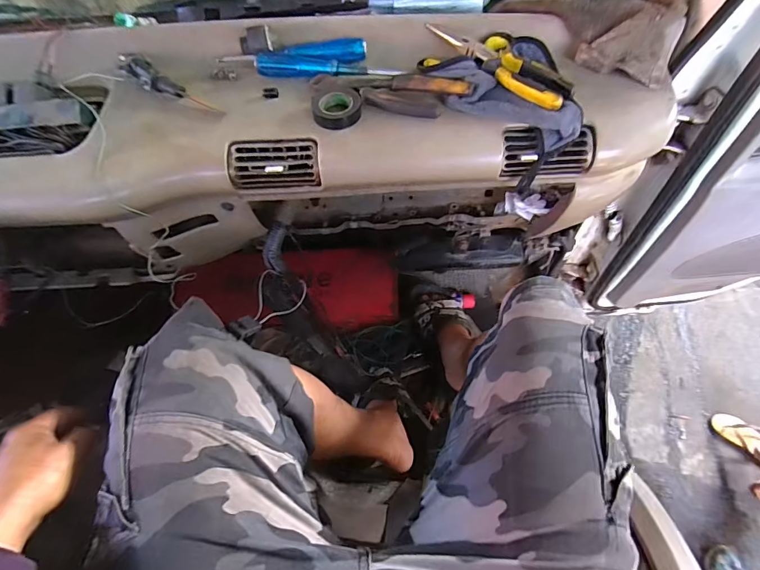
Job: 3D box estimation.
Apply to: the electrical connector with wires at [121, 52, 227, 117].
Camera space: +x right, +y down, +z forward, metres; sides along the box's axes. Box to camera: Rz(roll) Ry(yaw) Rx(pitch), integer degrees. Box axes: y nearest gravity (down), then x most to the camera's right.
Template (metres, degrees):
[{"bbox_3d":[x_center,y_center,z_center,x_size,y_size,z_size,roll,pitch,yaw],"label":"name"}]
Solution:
[{"bbox_3d":[-0.272,-0.255,0.528,0.167,0.014,0.036,31,65,5],"label":"electrical connector with wires"}]

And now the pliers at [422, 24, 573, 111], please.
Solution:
[{"bbox_3d":[0.140,-0.268,0.498,0.192,0.025,0.050,35,67,21],"label":"pliers"}]

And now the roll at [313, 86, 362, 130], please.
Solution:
[{"bbox_3d":[-0.053,-0.218,0.501,0.058,0.023,0.053,-1,59,2],"label":"roll"}]

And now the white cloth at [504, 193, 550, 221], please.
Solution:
[{"bbox_3d":[0.229,-0.127,0.643,0.068,0.040,0.024,24,64,16],"label":"white cloth"}]

